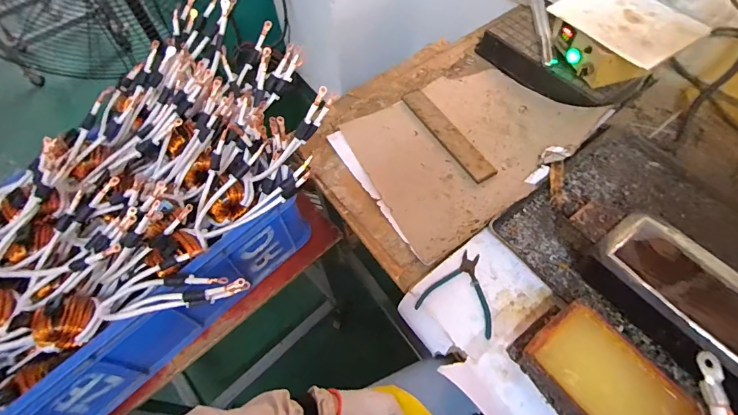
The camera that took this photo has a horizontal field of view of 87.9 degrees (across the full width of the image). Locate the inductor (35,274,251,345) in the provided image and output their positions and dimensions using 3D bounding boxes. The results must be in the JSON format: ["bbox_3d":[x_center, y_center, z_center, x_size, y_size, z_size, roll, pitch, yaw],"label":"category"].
[{"bbox_3d":[-0.338,0.149,0.590,0.303,0.066,0.075,-8,59,-2],"label":"inductor"}]

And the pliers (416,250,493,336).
[{"bbox_3d":[0.162,0.138,0.662,0.125,0.009,0.132,19,62,14],"label":"pliers"}]

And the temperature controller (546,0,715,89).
[{"bbox_3d":[0.542,-0.371,0.844,0.216,0.110,0.255,-25,61,-12],"label":"temperature controller"}]

